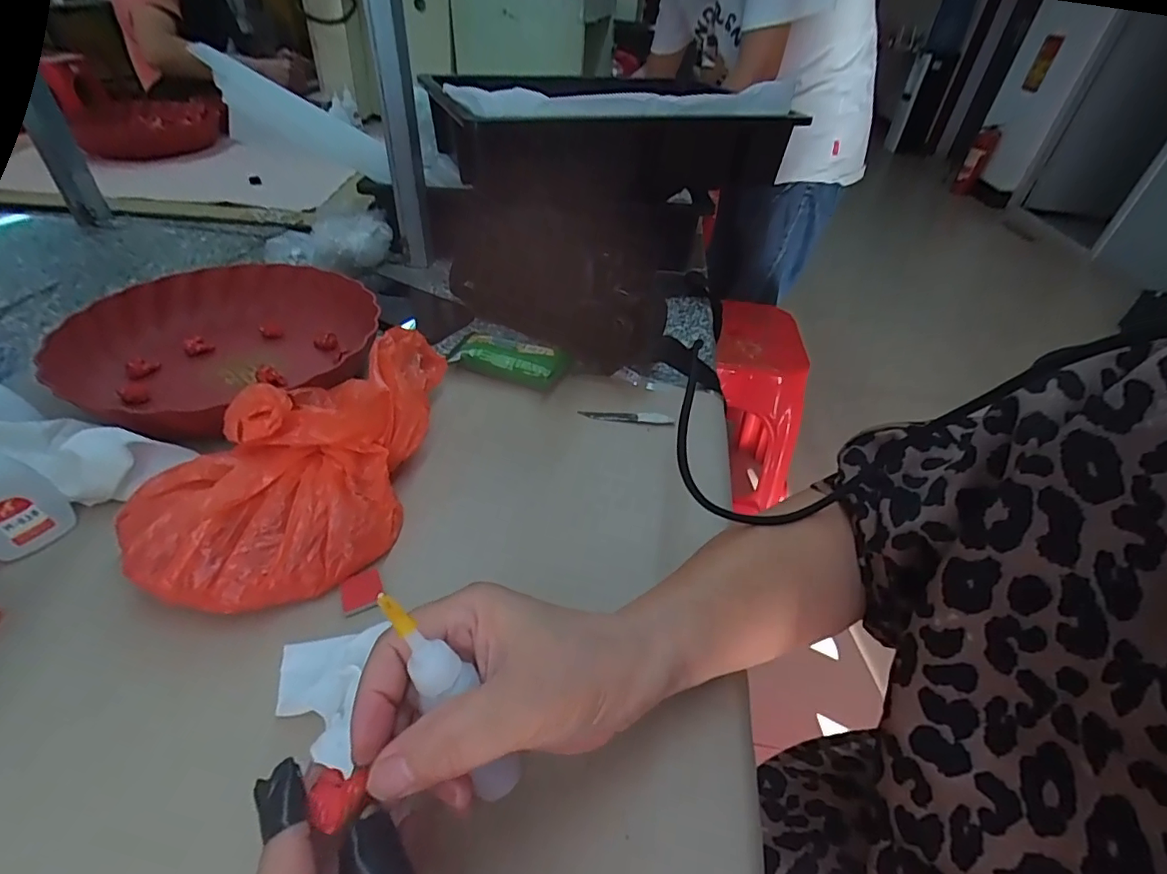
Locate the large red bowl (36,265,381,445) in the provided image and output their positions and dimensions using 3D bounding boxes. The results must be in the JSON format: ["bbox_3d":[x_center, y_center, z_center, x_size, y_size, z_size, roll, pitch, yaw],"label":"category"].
[{"bbox_3d":[-0.309,-0.082,0.464,0.240,0.045,0.232,-22,46,-29],"label":"large red bowl"}]

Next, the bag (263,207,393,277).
[{"bbox_3d":[-0.310,-0.238,0.641,0.143,0.059,0.073,-11,43,-16],"label":"bag"}]

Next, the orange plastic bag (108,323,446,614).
[{"bbox_3d":[-0.190,-0.001,0.358,0.144,0.076,0.241,4,41,0],"label":"orange plastic bag"}]

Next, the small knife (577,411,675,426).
[{"bbox_3d":[0.038,-0.018,0.456,0.080,0.004,0.013,4,41,0],"label":"small knife"}]

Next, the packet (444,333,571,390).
[{"bbox_3d":[-0.072,-0.072,0.493,0.108,0.023,0.058,12,42,10],"label":"packet"}]

